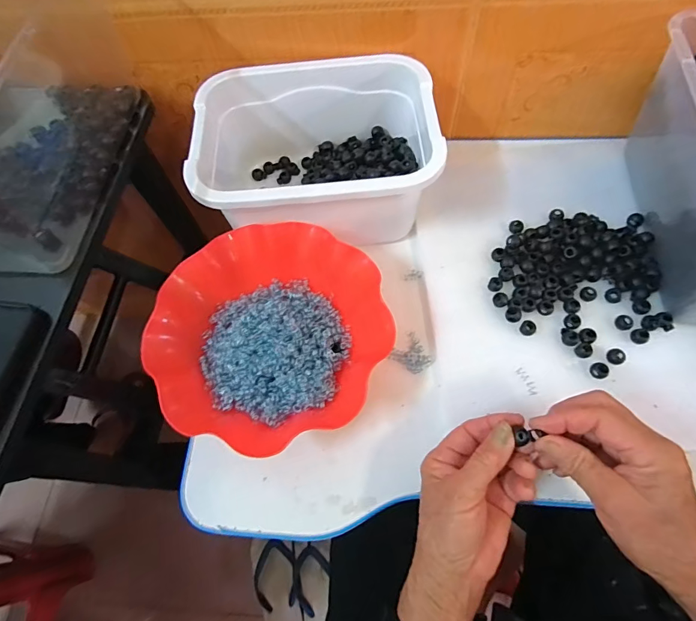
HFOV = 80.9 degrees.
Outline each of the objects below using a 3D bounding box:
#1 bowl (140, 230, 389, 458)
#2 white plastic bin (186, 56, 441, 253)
[{"bbox_3d":[-0.075,0.024,0.408,0.213,0.065,0.214,-1,65,3],"label":"bowl"},{"bbox_3d":[-0.032,-0.170,0.466,0.244,0.118,0.183,-6,65,1],"label":"white plastic bin"}]

